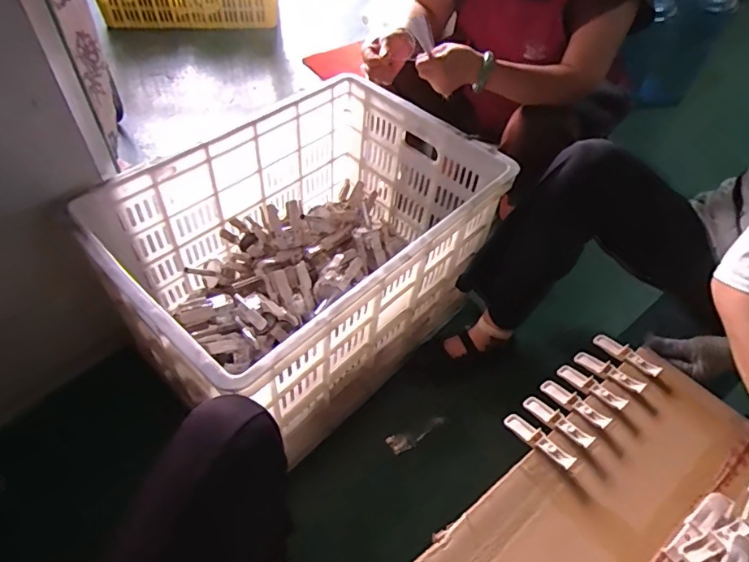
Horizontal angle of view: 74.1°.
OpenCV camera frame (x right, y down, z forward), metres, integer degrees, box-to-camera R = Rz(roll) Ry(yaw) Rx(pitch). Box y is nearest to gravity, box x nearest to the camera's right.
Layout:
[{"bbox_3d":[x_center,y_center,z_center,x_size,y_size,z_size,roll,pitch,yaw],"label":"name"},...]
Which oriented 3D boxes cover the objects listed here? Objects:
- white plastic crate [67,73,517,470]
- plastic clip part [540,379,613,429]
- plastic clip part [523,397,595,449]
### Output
[{"bbox_3d":[-0.126,-0.050,1.001,0.671,0.370,0.492,-35,61,-28],"label":"white plastic crate"},{"bbox_3d":[0.279,0.170,0.690,0.027,0.013,0.096,-29,39,-25],"label":"plastic clip part"},{"bbox_3d":[0.246,0.189,0.672,0.025,0.015,0.096,-33,43,-27],"label":"plastic clip part"}]

